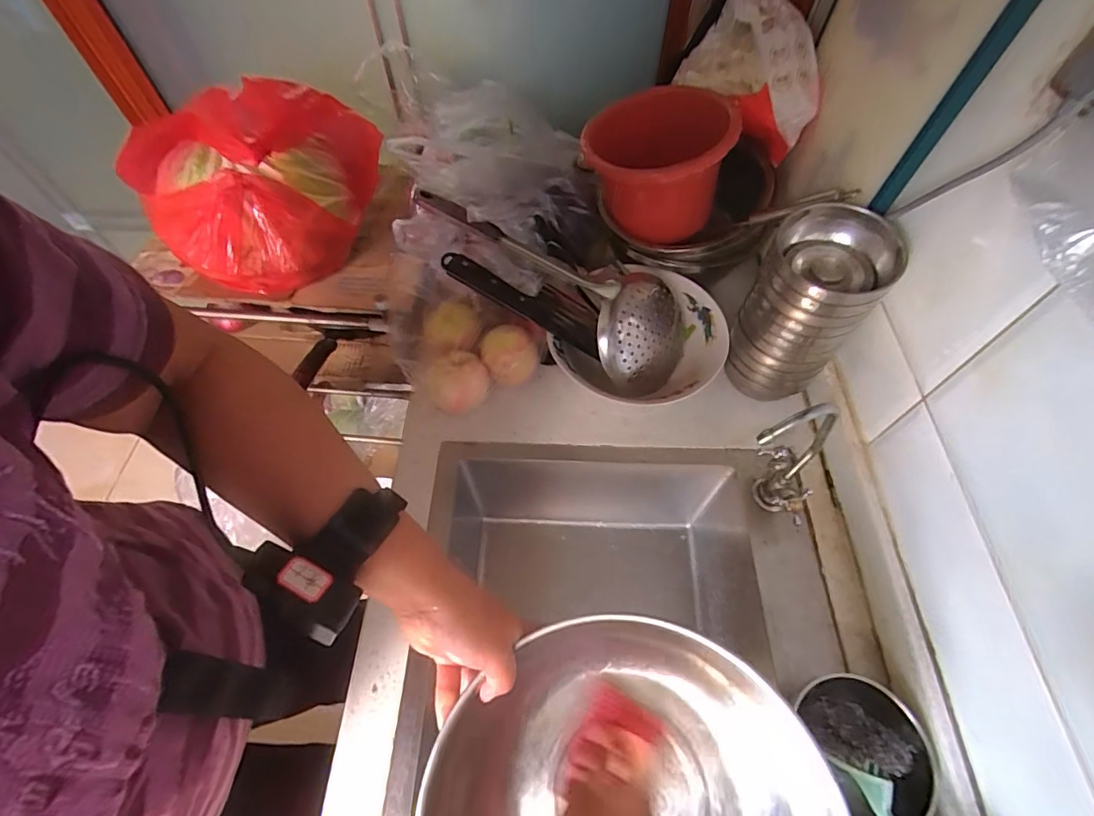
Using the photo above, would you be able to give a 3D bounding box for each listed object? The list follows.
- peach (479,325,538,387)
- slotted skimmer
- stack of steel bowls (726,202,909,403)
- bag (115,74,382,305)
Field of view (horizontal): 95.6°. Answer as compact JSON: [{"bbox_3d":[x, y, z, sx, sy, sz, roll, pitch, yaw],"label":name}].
[{"bbox_3d":[-0.049,-0.071,0.656,0.073,0.057,0.060,-15,60,-9],"label":"peach"},{"bbox_3d":[0.013,-0.179,0.656,0.402,0.094,0.152,34,64,3],"label":"slotted skimmer"},{"bbox_3d":[0.284,-0.110,0.566,0.112,0.216,0.100,25,62,15],"label":"stack of steel bowls"},{"bbox_3d":[-0.349,-0.270,0.630,0.292,0.175,0.236,-23,62,-13],"label":"bag"}]

